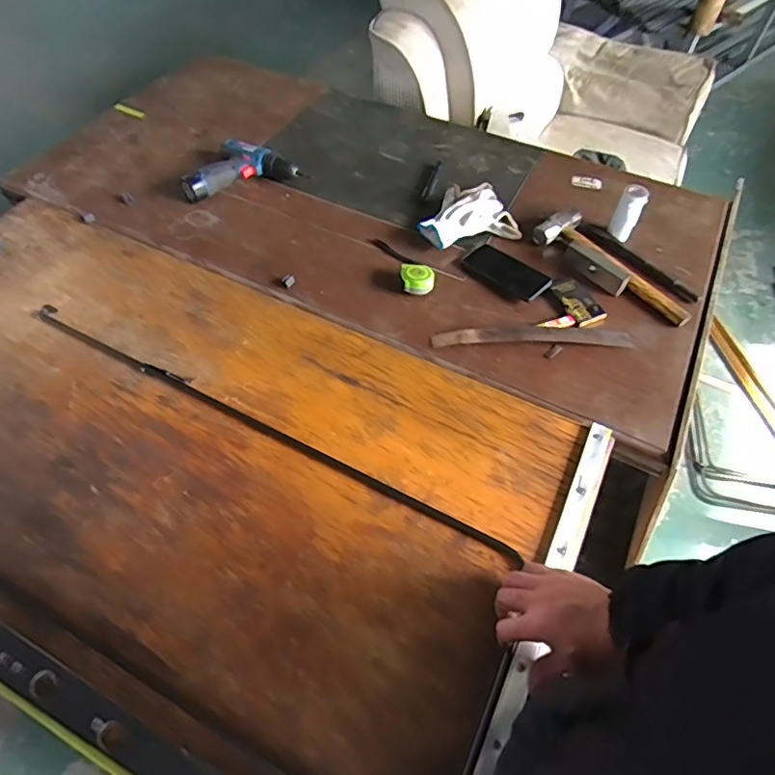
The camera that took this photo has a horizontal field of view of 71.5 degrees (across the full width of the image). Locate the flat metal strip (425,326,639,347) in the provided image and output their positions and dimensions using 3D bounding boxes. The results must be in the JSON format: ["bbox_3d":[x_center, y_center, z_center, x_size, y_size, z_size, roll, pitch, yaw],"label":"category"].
[{"bbox_3d":[0.241,-0.087,0.885,0.329,0.025,0.035,-1,55,-1],"label":"flat metal strip"}]

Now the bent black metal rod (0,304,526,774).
[{"bbox_3d":[-0.271,0.169,0.719,0.892,0.014,0.364,22,57,14],"label":"bent black metal rod"}]

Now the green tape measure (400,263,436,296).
[{"bbox_3d":[0.053,-0.189,0.946,0.059,0.038,0.048,4,55,2],"label":"green tape measure"}]

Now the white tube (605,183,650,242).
[{"bbox_3d":[0.453,-0.331,1.010,0.048,0.095,0.040,26,58,16],"label":"white tube"}]

